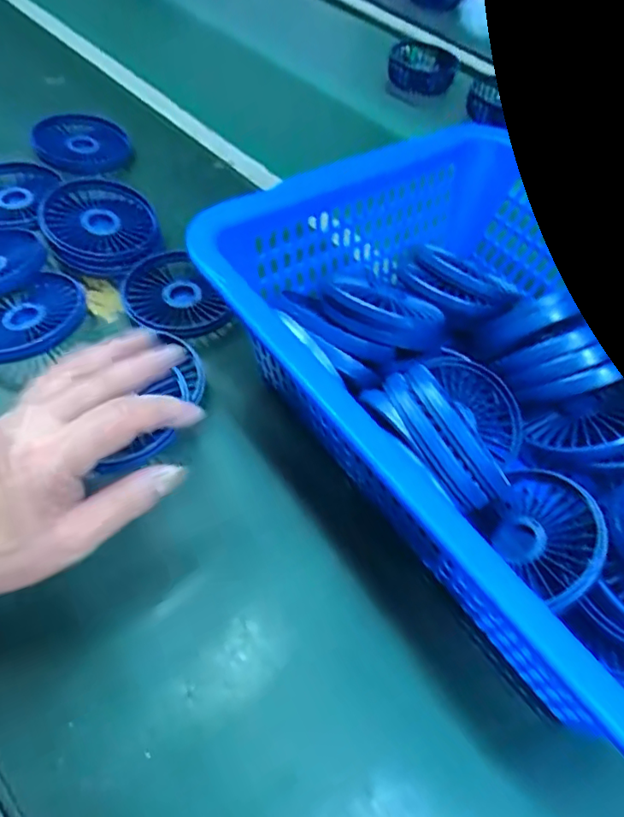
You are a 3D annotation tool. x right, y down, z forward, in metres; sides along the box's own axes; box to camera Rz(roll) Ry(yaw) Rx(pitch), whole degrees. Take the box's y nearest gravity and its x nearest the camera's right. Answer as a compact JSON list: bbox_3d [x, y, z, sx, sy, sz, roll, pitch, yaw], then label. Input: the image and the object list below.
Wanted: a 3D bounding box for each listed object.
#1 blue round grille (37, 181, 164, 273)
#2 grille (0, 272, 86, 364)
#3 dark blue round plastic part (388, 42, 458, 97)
[{"bbox_3d":[-0.172,-0.150,0.450,0.085,0.026,0.093,4,56,-6],"label":"blue round grille"},{"bbox_3d":[-0.203,-0.066,0.389,0.085,0.016,0.077,-32,66,-26],"label":"grille"},{"bbox_3d":[0.149,-0.459,0.739,0.090,0.022,0.089,4,56,-6],"label":"dark blue round plastic part"}]

